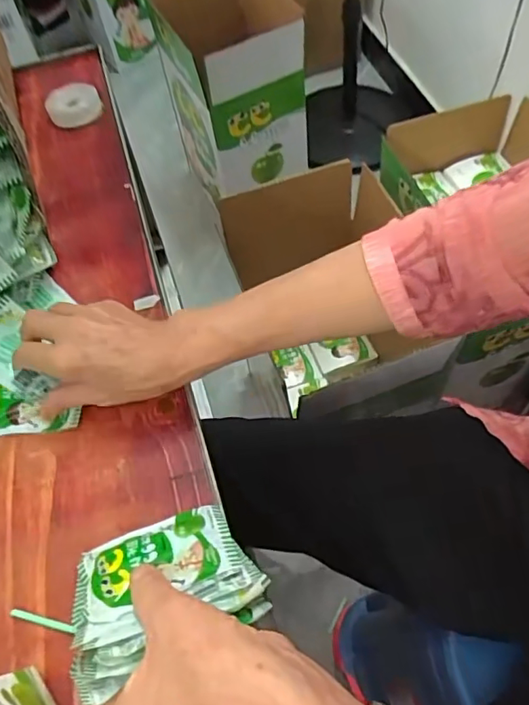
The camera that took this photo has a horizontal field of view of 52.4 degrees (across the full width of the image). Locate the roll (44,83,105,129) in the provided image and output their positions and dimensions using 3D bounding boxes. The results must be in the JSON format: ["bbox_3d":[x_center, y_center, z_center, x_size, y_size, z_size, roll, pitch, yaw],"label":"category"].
[{"bbox_3d":[-0.241,-0.315,0.679,0.067,0.015,0.066,-2,58,3],"label":"roll"}]

